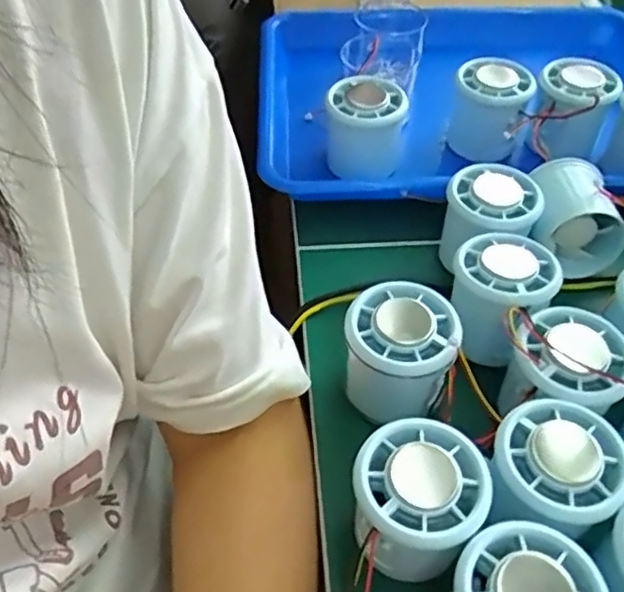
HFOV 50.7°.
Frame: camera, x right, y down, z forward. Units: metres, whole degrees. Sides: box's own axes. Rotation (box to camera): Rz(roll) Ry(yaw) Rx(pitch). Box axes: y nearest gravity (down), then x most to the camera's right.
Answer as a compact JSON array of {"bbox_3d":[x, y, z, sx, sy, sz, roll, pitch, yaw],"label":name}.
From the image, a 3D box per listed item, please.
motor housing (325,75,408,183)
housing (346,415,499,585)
[{"bbox_3d":[0.036,-0.113,0.462,0.053,0.058,0.056,9,49,4],"label":"motor housing"},{"bbox_3d":[0.045,0.094,0.293,0.056,0.056,0.054,2,49,-2],"label":"housing"}]

